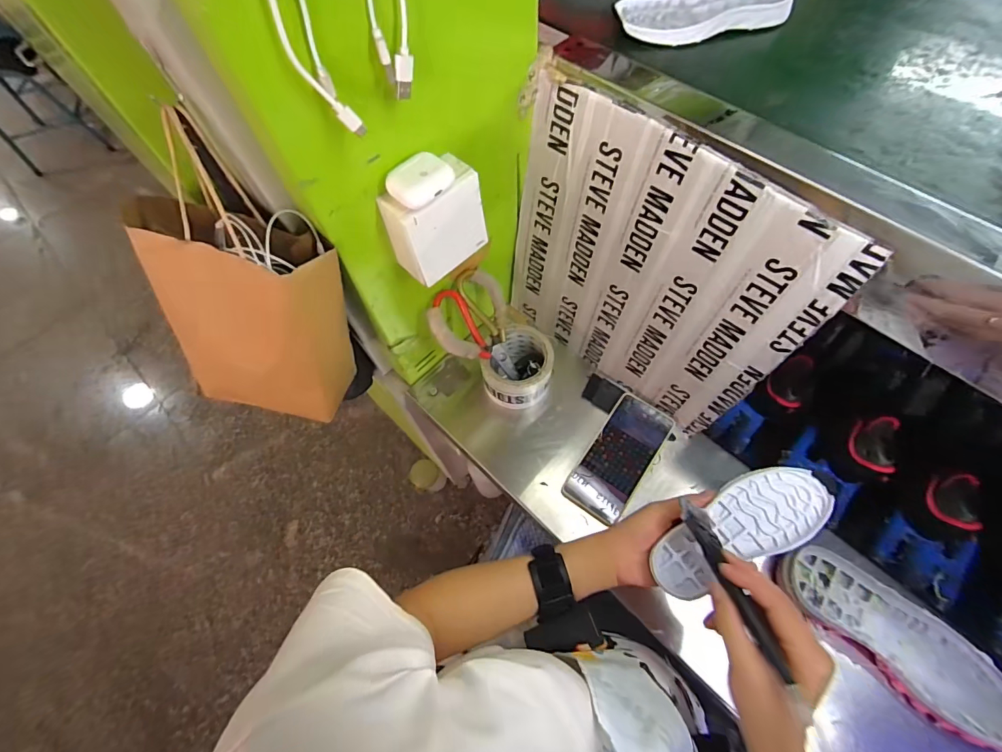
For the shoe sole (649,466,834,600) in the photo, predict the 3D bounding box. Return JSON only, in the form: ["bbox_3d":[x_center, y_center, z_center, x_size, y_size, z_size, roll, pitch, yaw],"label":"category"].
[{"bbox_3d":[0.226,0.148,0.418,0.171,0.016,0.070,-34,66,3],"label":"shoe sole"}]

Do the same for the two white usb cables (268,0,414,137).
[{"bbox_3d":[-0.094,-0.223,0.265,0.091,0.134,0.022,-38,65,-24],"label":"two white usb cables"}]

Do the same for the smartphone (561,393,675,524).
[{"bbox_3d":[0.157,0.107,0.578,0.082,0.015,0.167,33,72,17],"label":"smartphone"}]

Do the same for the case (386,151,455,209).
[{"bbox_3d":[-0.068,-0.166,0.369,0.036,0.018,0.051,41,72,19],"label":"case"}]

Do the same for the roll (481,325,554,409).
[{"bbox_3d":[0.027,-0.006,0.606,0.082,0.077,0.097,33,69,17],"label":"roll"}]

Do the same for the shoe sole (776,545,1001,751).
[{"bbox_3d":[0.424,0.279,0.465,0.245,0.033,0.088,40,71,19],"label":"shoe sole"}]

